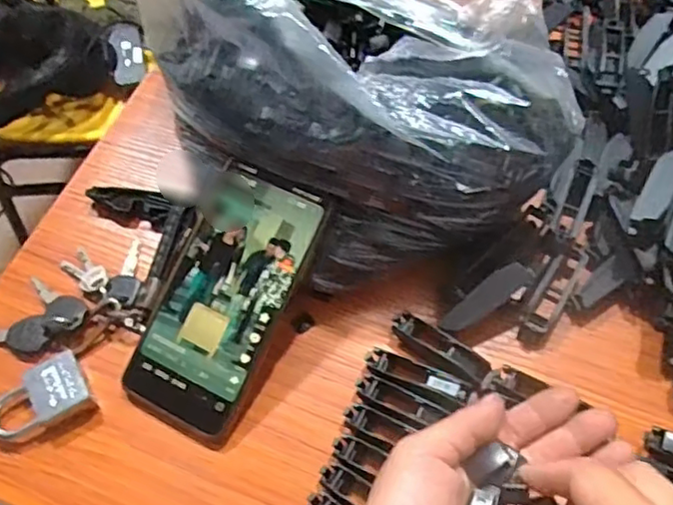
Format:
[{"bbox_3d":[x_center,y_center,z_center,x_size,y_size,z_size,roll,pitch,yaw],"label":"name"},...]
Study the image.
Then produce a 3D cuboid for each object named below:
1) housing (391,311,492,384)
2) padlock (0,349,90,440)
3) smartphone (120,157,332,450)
[{"bbox_3d":[0.065,0.062,0.408,0.065,0.008,0.020,35,67,19],"label":"housing"},{"bbox_3d":[-0.186,0.090,0.398,0.058,0.015,0.035,-30,64,-15],"label":"padlock"},{"bbox_3d":[-0.070,0.029,0.401,0.078,0.008,0.164,23,85,15],"label":"smartphone"}]

